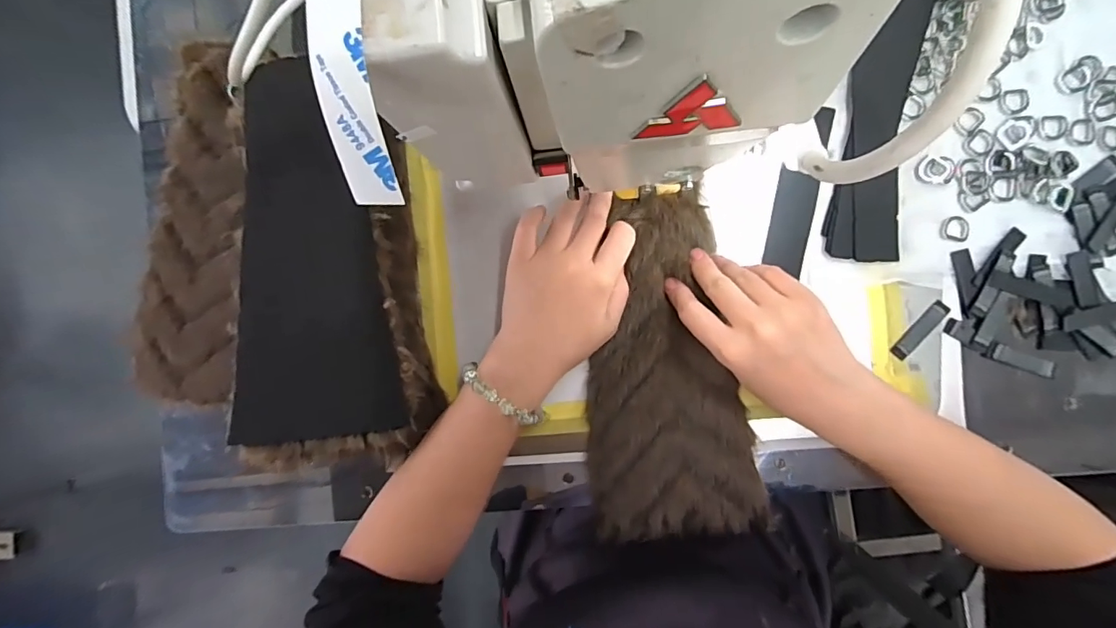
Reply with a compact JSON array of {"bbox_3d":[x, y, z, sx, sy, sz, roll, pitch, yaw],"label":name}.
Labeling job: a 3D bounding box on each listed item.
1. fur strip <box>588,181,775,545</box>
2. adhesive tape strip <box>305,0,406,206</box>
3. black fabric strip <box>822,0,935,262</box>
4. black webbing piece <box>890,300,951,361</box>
[{"bbox_3d":[0.081,0.038,0.347,0.118,0.022,0.249,-3,89,3],"label":"fur strip"},{"bbox_3d":[-0.056,-0.079,0.134,0.023,0.015,0.092,-1,100,3],"label":"adhesive tape strip"},{"bbox_3d":[0.236,-0.149,0.350,0.049,0.018,0.219,9,92,7],"label":"black fabric strip"},{"bbox_3d":[0.268,0.012,0.354,0.013,0.006,0.051,41,92,3],"label":"black webbing piece"}]

